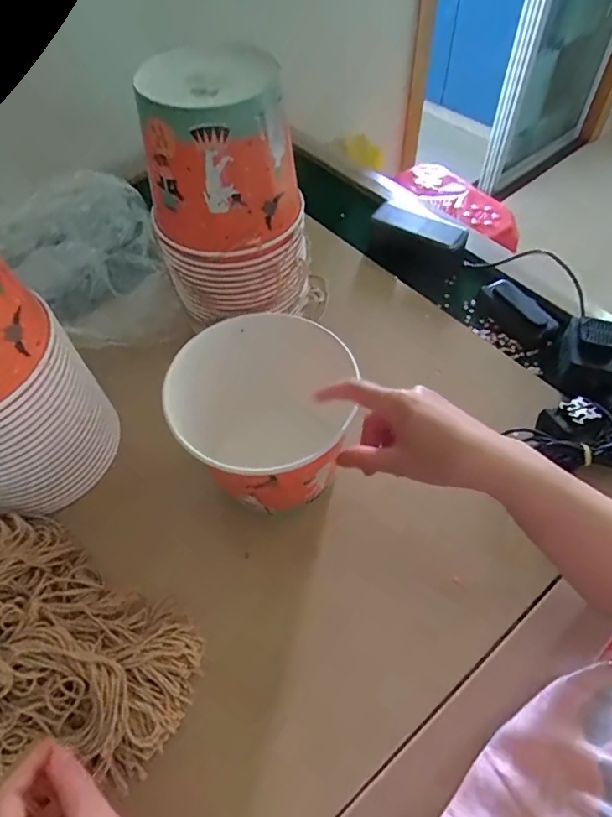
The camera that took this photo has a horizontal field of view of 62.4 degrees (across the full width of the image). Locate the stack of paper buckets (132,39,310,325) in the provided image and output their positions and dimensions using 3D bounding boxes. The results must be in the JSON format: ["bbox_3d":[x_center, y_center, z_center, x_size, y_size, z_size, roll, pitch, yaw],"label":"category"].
[{"bbox_3d":[-0.077,-0.223,0.523,0.148,0.208,0.138,-7,55,-3],"label":"stack of paper buckets"}]

